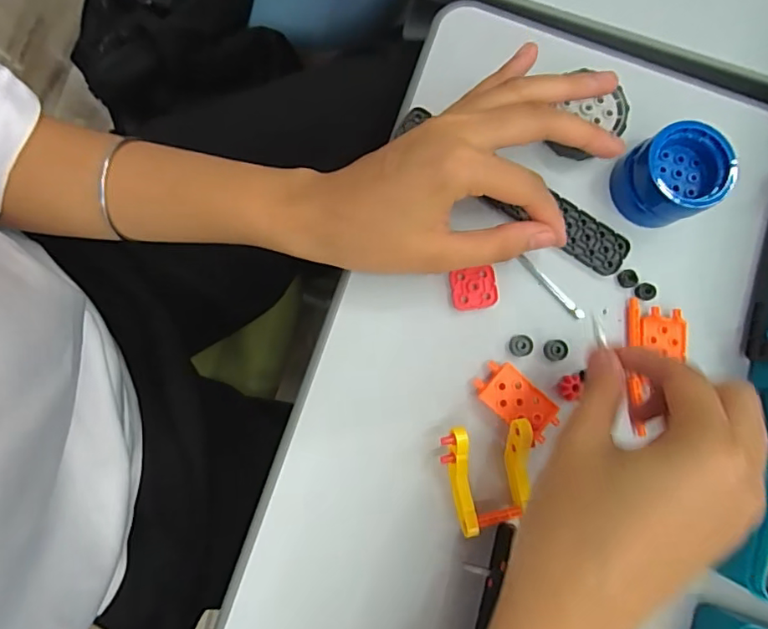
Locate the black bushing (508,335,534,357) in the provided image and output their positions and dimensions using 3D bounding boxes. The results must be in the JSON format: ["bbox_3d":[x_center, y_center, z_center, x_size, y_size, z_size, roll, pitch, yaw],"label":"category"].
[{"bbox_3d":[0.078,0.018,0.300,0.012,0.006,0.012,7,83,-3],"label":"black bushing"}]

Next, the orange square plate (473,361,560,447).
[{"bbox_3d":[0.073,0.048,0.292,0.047,0.011,0.024,41,82,2],"label":"orange square plate"}]

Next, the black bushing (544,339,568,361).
[{"bbox_3d":[0.098,0.020,0.301,0.013,0.005,0.011,-4,83,-4],"label":"black bushing"}]

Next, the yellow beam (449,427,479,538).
[{"bbox_3d":[0.041,0.087,0.276,0.011,0.009,0.057,-7,97,-3],"label":"yellow beam"}]

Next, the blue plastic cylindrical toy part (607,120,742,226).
[{"bbox_3d":[0.164,-0.078,0.303,0.052,0.038,0.049,-19,84,-5],"label":"blue plastic cylindrical toy part"}]

